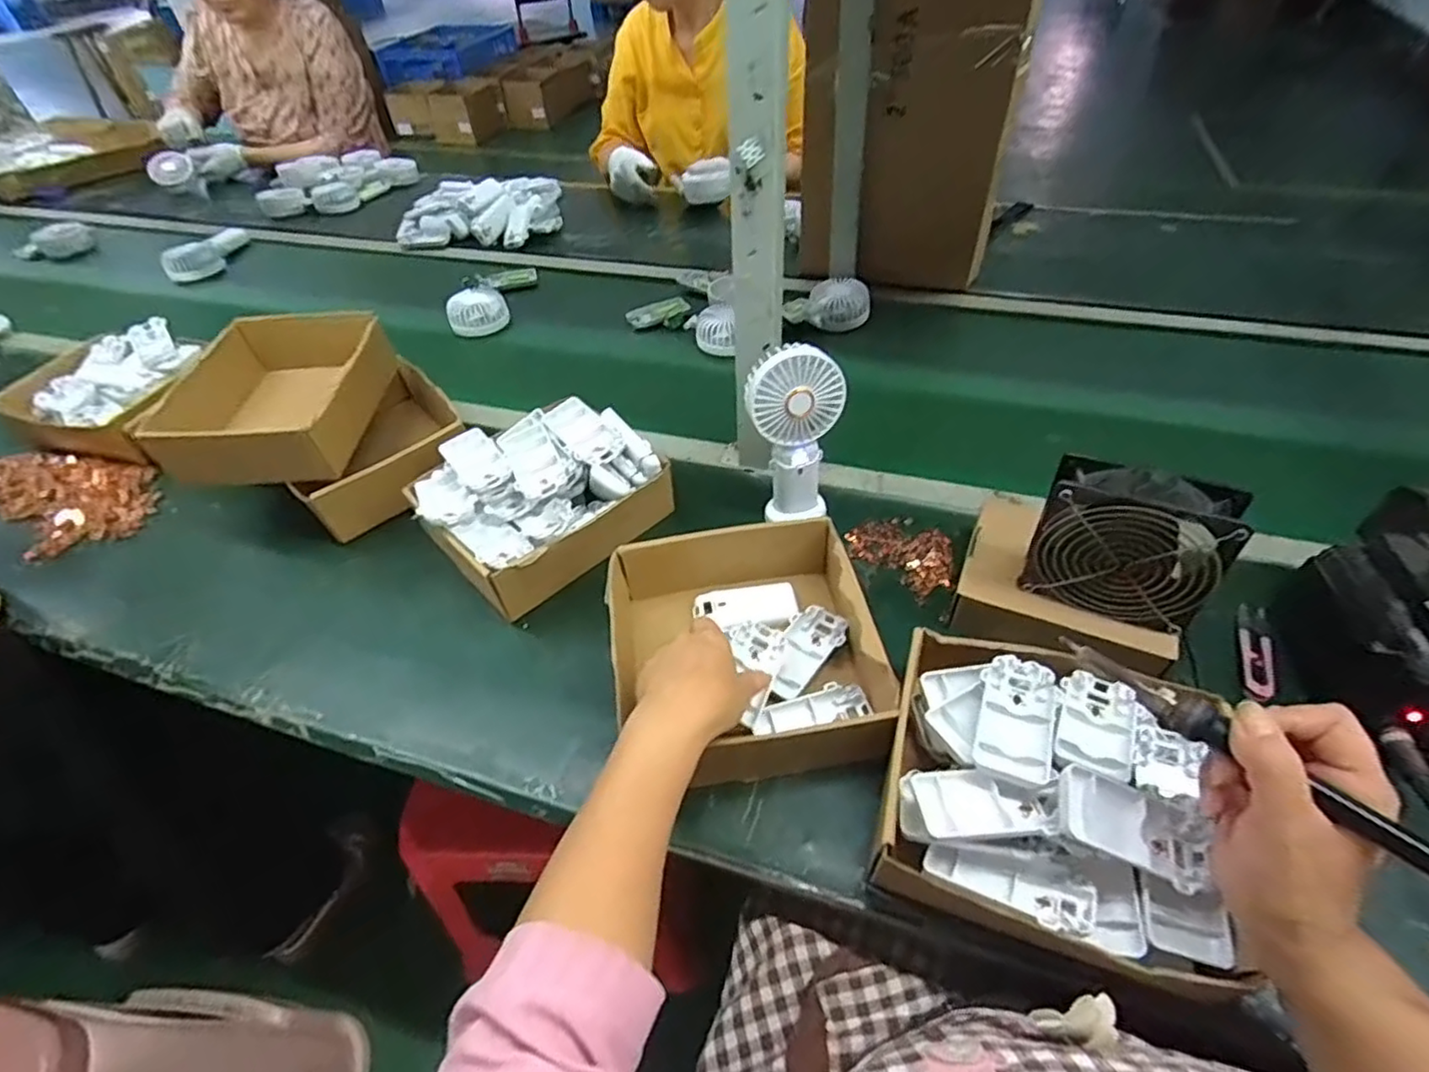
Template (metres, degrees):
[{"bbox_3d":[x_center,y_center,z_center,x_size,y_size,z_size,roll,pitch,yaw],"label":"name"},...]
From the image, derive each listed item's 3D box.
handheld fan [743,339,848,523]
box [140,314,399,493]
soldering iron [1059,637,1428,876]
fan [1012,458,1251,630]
[{"bbox_3d":[0.077,-0.088,0.625,0.085,0.183,0.054,4,48,8],"label":"handheld fan"},{"bbox_3d":[-0.478,-0.152,0.719,0.188,0.077,0.240,-6,47,-1],"label":"box"},{"bbox_3d":[0.278,0.113,0.331,0.014,0.019,0.204,-30,44,-22],"label":"soldering iron"},{"bbox_3d":[0.307,0.005,0.486,0.118,0.112,0.048,21,52,22],"label":"fan"}]

